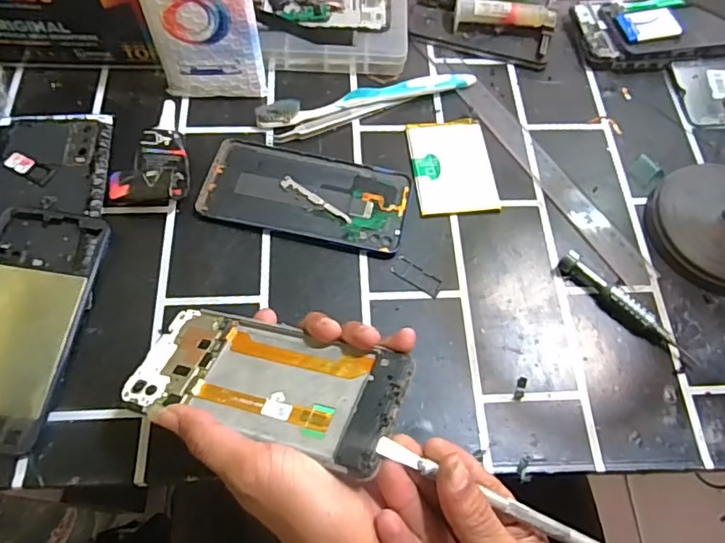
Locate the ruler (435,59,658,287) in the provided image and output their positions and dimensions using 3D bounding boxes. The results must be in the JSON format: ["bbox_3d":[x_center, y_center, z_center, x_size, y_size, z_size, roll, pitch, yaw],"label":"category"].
[{"bbox_3d":[0.143,-0.090,0.451,0.032,0.004,0.250,-28,68,-15],"label":"ruler"}]

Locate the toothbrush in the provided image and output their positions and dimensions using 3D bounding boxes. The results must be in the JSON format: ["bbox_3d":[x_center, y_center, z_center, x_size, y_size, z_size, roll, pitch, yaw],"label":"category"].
[{"bbox_3d":[0.005,-0.146,0.465,0.187,0.013,0.016,-14,67,-10],"label":"toothbrush"}]

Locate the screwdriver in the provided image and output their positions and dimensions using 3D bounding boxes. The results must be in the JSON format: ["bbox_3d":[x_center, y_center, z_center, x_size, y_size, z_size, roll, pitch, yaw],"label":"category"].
[{"bbox_3d":[0.185,0.025,0.388,0.015,0.015,0.108,-41,74,-19],"label":"screwdriver"}]

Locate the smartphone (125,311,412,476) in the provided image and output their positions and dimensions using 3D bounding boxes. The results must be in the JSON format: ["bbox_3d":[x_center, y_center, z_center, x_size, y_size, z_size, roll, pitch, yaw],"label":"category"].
[{"bbox_3d":[-0.051,0.058,0.299,0.149,0.007,0.066,10,49,21],"label":"smartphone"}]

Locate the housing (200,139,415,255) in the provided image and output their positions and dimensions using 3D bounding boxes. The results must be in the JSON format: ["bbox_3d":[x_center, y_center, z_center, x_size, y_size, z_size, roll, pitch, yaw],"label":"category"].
[{"bbox_3d":[-0.042,-0.059,0.423,0.154,0.004,0.075,13,66,2],"label":"housing"}]

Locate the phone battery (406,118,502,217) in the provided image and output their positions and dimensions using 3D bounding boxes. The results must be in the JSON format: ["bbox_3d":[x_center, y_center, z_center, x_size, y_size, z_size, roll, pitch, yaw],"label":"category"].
[{"bbox_3d":[0.071,-0.085,0.441,0.061,0.004,0.090,-5,66,-6],"label":"phone battery"}]

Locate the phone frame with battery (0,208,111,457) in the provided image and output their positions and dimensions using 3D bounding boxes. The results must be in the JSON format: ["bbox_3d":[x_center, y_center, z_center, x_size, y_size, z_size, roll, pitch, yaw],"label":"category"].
[{"bbox_3d":[-0.224,0.033,0.363,0.074,0.013,0.160,8,65,0],"label":"phone frame with battery"}]

